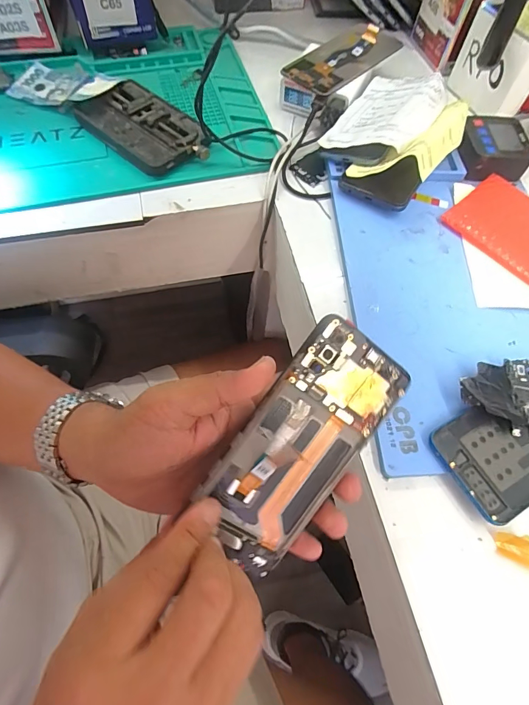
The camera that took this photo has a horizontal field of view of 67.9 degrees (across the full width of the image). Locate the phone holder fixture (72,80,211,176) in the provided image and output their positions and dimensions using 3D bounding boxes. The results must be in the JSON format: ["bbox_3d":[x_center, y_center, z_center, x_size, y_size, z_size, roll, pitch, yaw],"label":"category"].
[{"bbox_3d":[-0.133,-0.253,0.441,0.153,0.022,0.086,40,71,16],"label":"phone holder fixture"}]

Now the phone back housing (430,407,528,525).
[{"bbox_3d":[0.216,0.060,0.310,0.166,0.012,0.075,-27,68,-12],"label":"phone back housing"}]

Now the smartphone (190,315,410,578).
[{"bbox_3d":[0.021,0.057,0.236,0.071,0.010,0.150,36,93,-19],"label":"smartphone"}]

